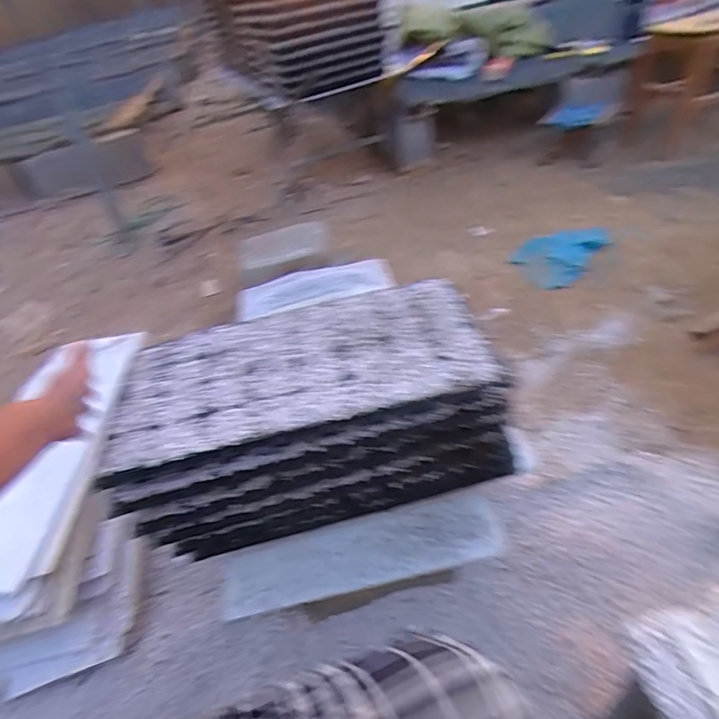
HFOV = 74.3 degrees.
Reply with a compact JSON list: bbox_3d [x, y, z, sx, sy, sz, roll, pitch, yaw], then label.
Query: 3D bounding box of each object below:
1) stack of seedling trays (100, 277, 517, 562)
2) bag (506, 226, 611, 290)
[{"bbox_3d":[-0.061,0.076,0.687,0.499,0.232,0.236,-10,41,-5],"label":"stack of seedling trays"},{"bbox_3d":[0.614,-0.326,1.433,0.368,0.070,0.208,-32,47,-27],"label":"bag"}]

